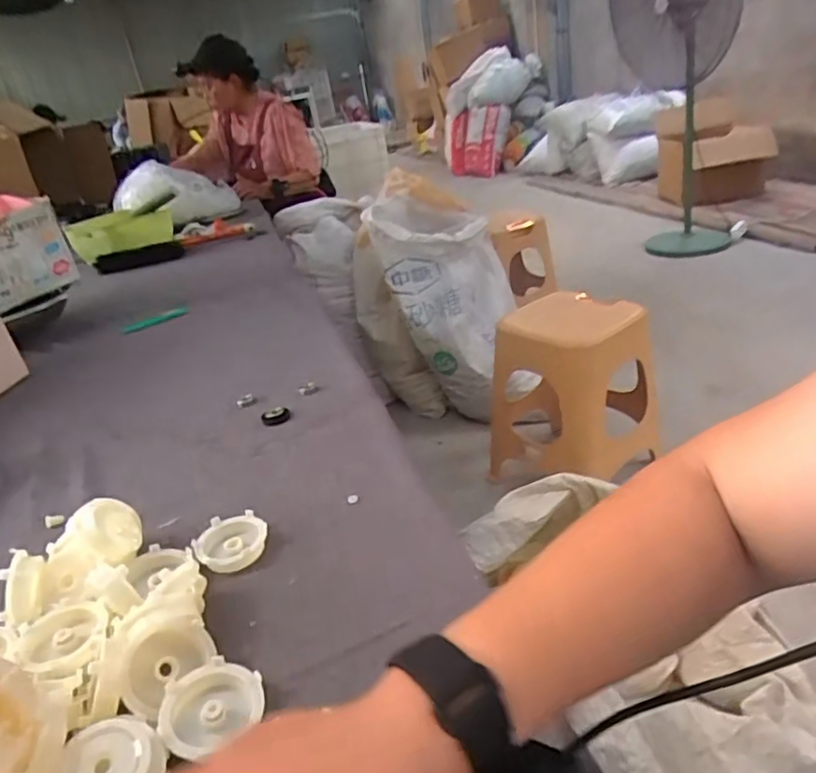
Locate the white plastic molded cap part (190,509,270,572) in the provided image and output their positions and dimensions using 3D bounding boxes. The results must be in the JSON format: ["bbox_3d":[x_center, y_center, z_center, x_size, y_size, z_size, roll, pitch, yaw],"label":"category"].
[{"bbox_3d":[-0.146,0.129,0.513,0.057,0.018,0.054,-19,28,-17],"label":"white plastic molded cap part"}]

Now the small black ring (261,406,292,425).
[{"bbox_3d":[-0.153,0.034,0.715,0.033,0.011,0.033,-6,25,3],"label":"small black ring"}]

